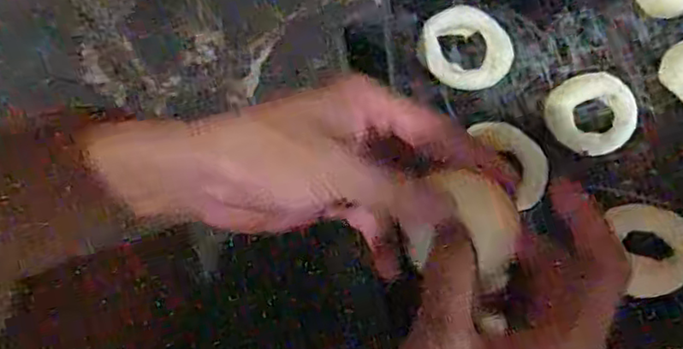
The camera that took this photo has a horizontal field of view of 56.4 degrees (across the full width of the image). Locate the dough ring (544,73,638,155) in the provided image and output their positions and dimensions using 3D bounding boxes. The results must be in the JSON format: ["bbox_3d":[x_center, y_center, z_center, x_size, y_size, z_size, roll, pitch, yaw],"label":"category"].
[{"bbox_3d":[0.223,-0.055,0.568,0.072,0.019,0.072,-1,70,2],"label":"dough ring"}]

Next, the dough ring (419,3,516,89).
[{"bbox_3d":[0.118,-0.119,0.596,0.083,0.021,0.072,28,74,11],"label":"dough ring"}]

